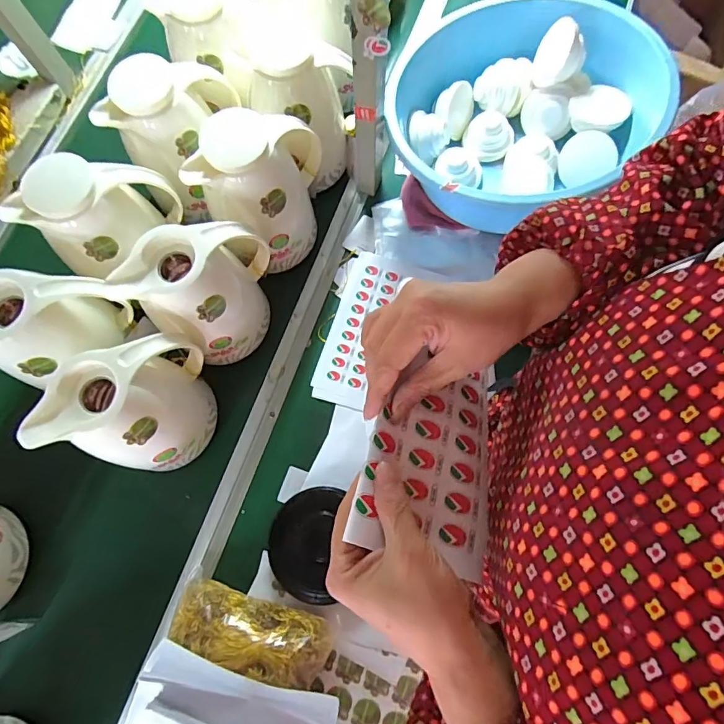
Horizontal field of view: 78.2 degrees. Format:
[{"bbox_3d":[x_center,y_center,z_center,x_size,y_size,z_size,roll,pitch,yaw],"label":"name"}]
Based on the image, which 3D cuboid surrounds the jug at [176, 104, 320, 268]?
[{"bbox_3d":[-0.130,-0.244,0.605,0.120,0.188,0.166,22,77,6],"label":"jug"}]

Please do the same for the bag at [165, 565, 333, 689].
[{"bbox_3d":[-0.131,0.310,0.518,0.185,0.063,0.067,20,77,6],"label":"bag"}]

